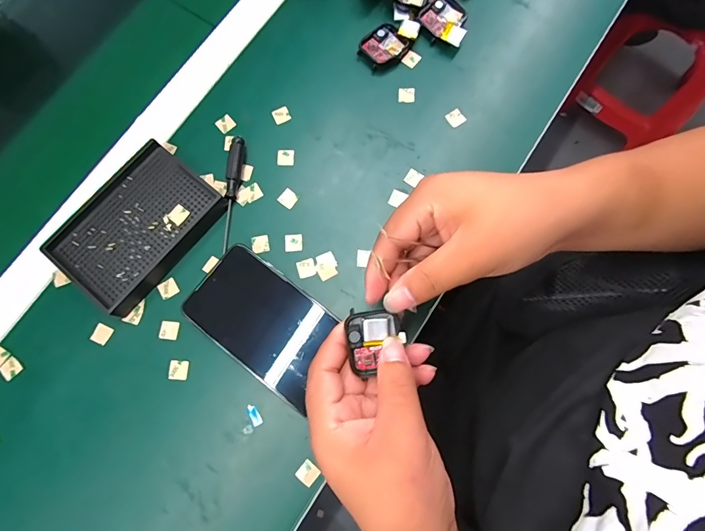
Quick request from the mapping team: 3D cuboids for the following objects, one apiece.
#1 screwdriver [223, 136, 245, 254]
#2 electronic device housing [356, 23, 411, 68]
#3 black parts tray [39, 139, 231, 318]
[{"bbox_3d":[-0.111,-0.066,0.355,0.012,0.013,0.106,4,77,2],"label":"screwdriver"},{"bbox_3d":[0.031,-0.218,0.385,0.040,0.011,0.043,39,81,9],"label":"electronic device housing"},{"bbox_3d":[-0.193,-0.036,0.348,0.094,0.019,0.136,40,81,9],"label":"black parts tray"}]

